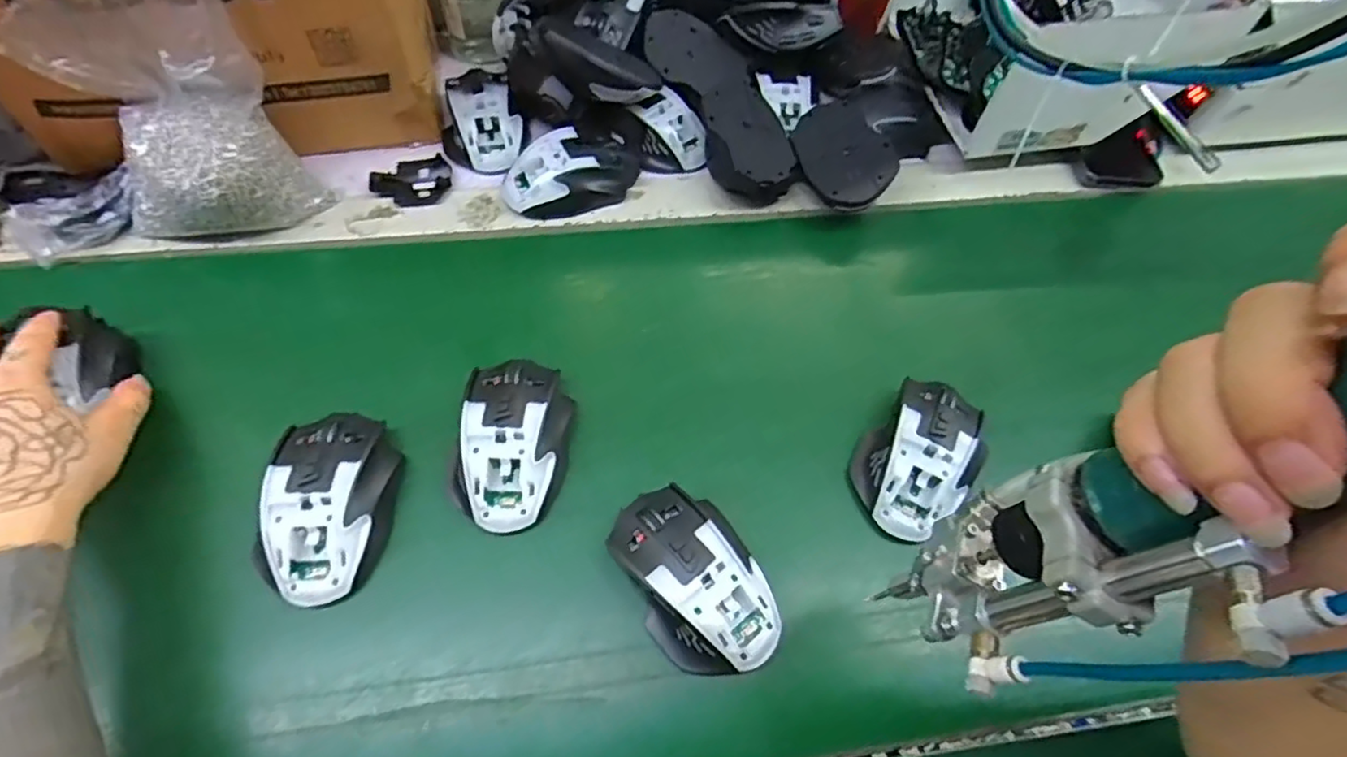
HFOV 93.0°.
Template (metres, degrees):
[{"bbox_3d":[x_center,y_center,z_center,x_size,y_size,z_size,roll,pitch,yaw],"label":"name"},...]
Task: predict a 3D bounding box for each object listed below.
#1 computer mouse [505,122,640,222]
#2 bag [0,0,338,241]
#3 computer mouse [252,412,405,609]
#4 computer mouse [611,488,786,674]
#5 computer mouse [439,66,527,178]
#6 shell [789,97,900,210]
[{"bbox_3d":[-0.083,-0.176,0.538,0.120,0.035,0.068,-21,64,-16],"label":"computer mouse"},{"bbox_3d":[-0.348,-0.179,0.450,0.129,0.154,0.101,-27,65,-19],"label":"bag"},{"bbox_3d":[-0.208,0.074,0.390,0.068,0.034,0.118,-4,60,-7],"label":"computer mouse"},{"bbox_3d":[0.012,0.119,0.381,0.072,0.042,0.116,-25,65,-18],"label":"computer mouse"},{"bbox_3d":[-0.169,-0.229,0.563,0.070,0.031,0.103,-12,61,-12],"label":"computer mouse"},{"bbox_3d":[0.145,-0.194,0.541,0.070,0.019,0.116,-15,64,-11],"label":"shell"}]

